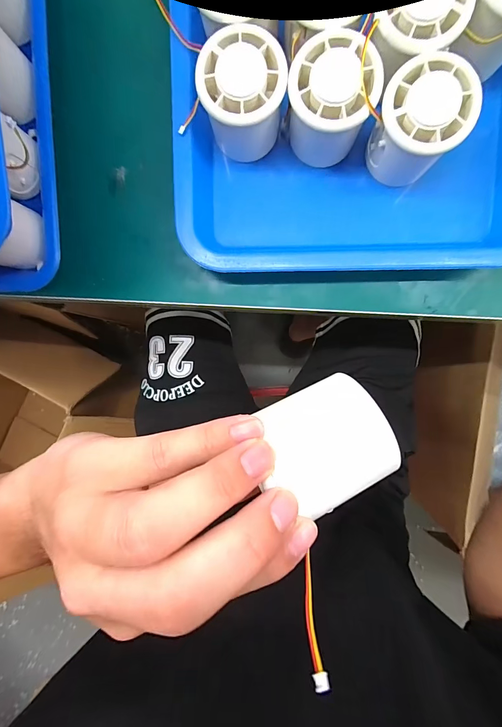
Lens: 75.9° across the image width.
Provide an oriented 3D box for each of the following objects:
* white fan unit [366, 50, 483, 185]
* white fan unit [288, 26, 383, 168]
[{"bbox_3d":[0.111,-0.160,0.220,0.056,0.051,0.057,0,94,2],"label":"white fan unit"},{"bbox_3d":[0.054,-0.174,0.224,0.058,0.054,0.063,-3,94,3],"label":"white fan unit"}]

